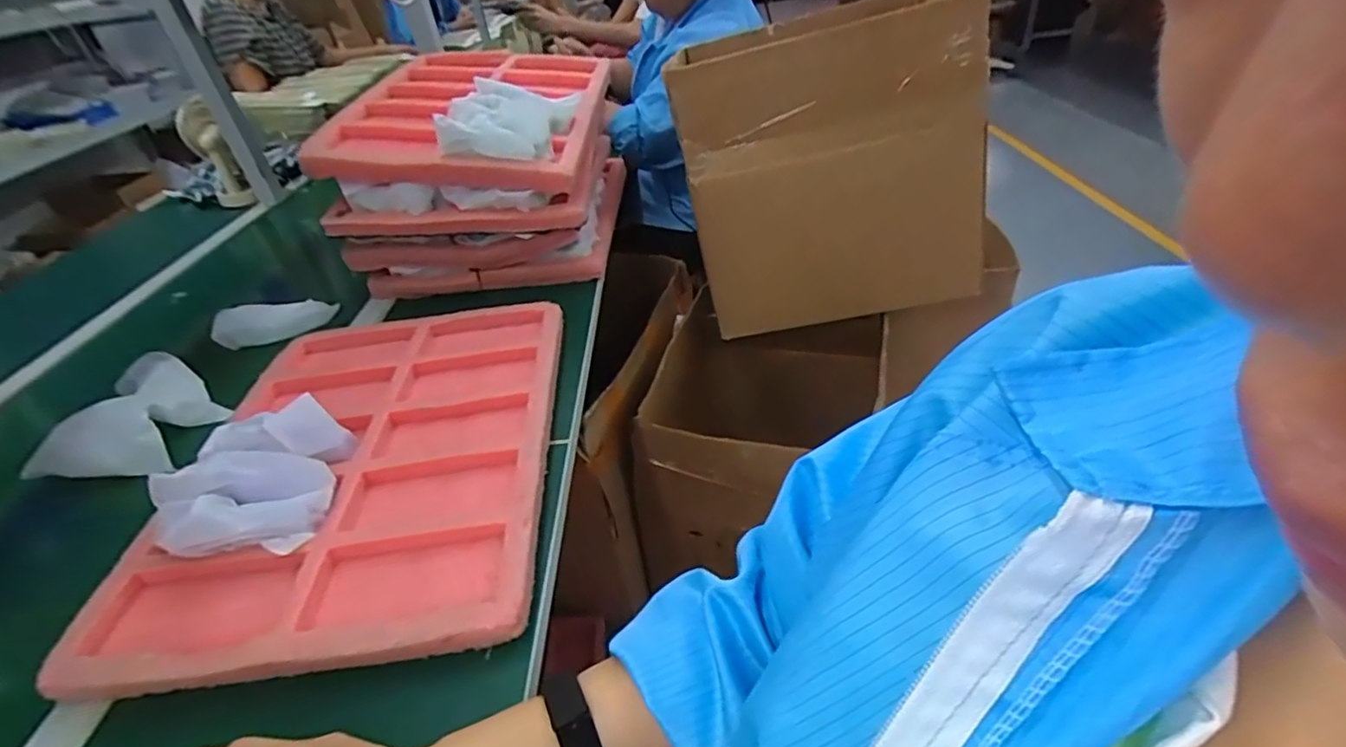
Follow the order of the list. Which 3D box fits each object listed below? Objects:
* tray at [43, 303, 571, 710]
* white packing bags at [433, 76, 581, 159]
[{"bbox_3d":[-0.279,0.075,0.569,0.326,0.040,0.418,-8,37,-1],"label":"tray"},{"bbox_3d":[-0.205,-0.325,0.760,0.136,0.063,0.167,-2,37,7],"label":"white packing bags"}]

